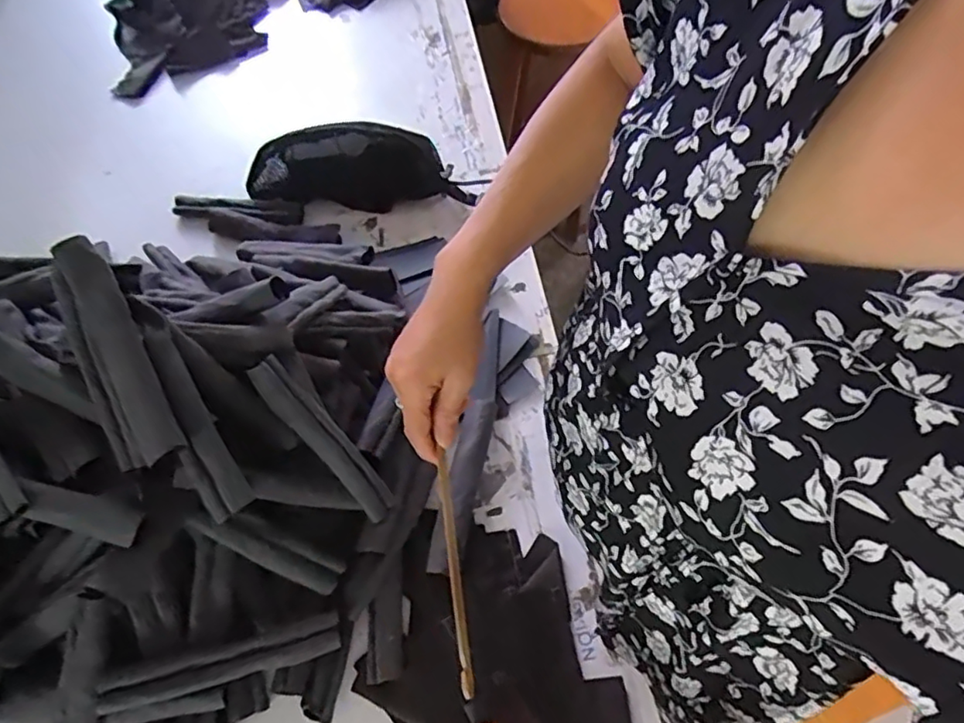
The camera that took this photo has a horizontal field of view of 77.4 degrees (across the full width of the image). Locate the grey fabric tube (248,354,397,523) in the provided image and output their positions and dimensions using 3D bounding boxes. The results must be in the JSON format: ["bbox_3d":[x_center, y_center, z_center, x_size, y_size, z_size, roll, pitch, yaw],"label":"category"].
[{"bbox_3d":[-0.145,0.072,0.558,0.035,0.189,0.020,-47,28,-25],"label":"grey fabric tube"}]

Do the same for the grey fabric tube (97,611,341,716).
[{"bbox_3d":[-0.217,0.255,0.512,0.185,0.013,0.031,-5,58,-25],"label":"grey fabric tube"}]

